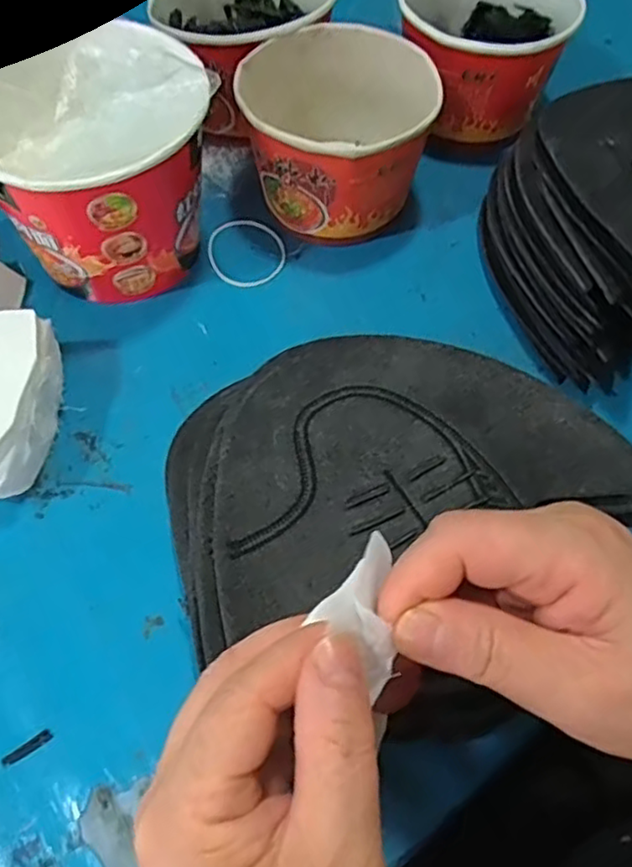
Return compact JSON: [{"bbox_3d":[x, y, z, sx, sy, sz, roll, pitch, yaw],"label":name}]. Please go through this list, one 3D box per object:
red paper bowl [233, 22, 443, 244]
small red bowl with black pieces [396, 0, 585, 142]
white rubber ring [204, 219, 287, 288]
[{"bbox_3d":[0.011,-0.187,0.418,0.110,0.082,0.108,1,61,-1],"label":"red paper bowl"},{"bbox_3d":[0.114,-0.270,0.464,0.110,0.083,0.110,1,61,-1],"label":"small red bowl with black pieces"},{"bbox_3d":[-0.046,-0.119,0.430,0.055,0.004,0.049,41,67,19],"label":"white rubber ring"}]

